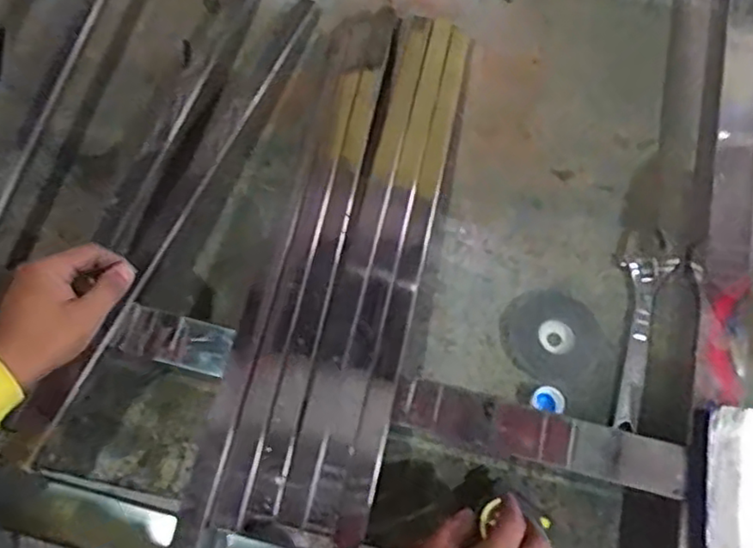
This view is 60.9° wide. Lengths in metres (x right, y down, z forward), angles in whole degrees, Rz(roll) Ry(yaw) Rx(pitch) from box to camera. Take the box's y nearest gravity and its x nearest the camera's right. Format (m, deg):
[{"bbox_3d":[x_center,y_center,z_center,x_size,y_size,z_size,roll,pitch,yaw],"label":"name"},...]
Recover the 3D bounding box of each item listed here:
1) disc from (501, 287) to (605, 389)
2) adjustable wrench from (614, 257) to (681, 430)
[{"bbox_3d":[0.193,0.069,0.700,0.104,0.007,0.110,0,69,0],"label":"disc"},{"bbox_3d":[0.279,0.068,0.698,0.053,0.018,0.211,21,70,7],"label":"adjustable wrench"}]

